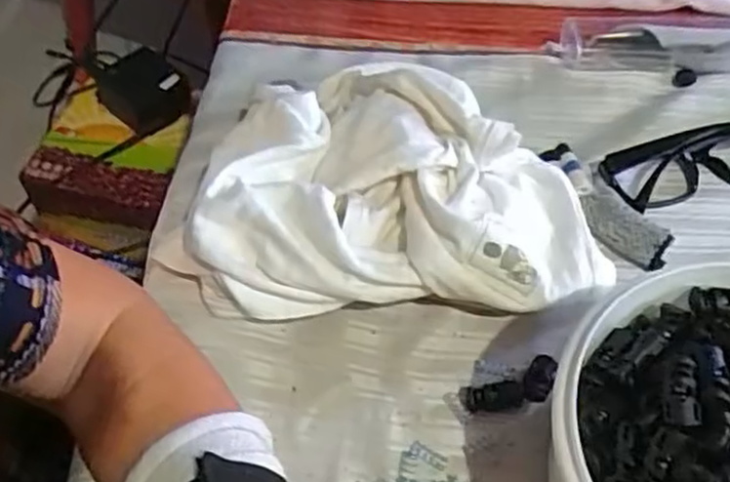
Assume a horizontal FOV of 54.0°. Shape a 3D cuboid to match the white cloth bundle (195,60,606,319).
[{"bbox_3d":[0.016,-0.039,0.405,0.213,0.059,0.171,-2,52,-3],"label":"white cloth bundle"}]

